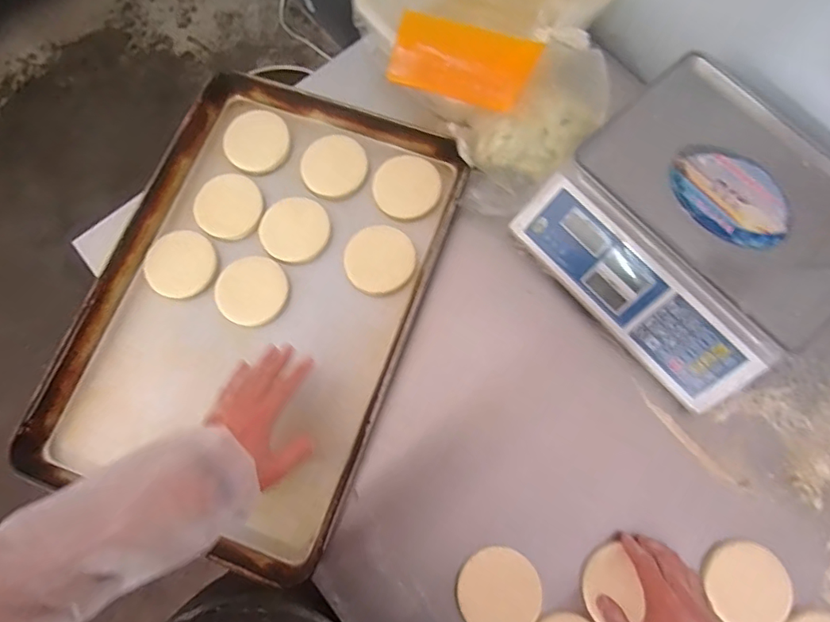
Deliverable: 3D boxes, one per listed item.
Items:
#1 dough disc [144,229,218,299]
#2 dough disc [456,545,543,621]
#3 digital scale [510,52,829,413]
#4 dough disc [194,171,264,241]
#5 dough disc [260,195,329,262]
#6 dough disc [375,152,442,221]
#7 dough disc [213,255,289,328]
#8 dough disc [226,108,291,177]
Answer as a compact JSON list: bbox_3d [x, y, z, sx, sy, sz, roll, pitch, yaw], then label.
[{"bbox_3d":[-0.320,-0.066,0.698,0.098,0.008,0.091,0,75,1],"label":"dough disc"},{"bbox_3d":[0.098,0.327,0.597,0.091,0.015,0.094,0,75,1],"label":"dough disc"},{"bbox_3d":[0.358,-0.100,0.651,0.314,0.126,0.340,-40,78,-9],"label":"digital scale"},{"bbox_3d":[-0.261,-0.148,0.726,0.089,0.013,0.098,-20,76,-4],"label":"dough disc"},{"bbox_3d":[-0.167,-0.115,0.717,0.090,0.004,0.093,0,75,1],"label":"dough disc"},{"bbox_3d":[-0.012,-0.175,0.728,0.091,0.004,0.089,35,91,8],"label":"dough disc"},{"bbox_3d":[-0.219,-0.029,0.689,0.092,0.004,0.092,0,75,1],"label":"dough disc"},{"bbox_3d":[-0.231,-0.250,0.754,0.089,0.012,0.103,-17,75,-3],"label":"dough disc"}]

